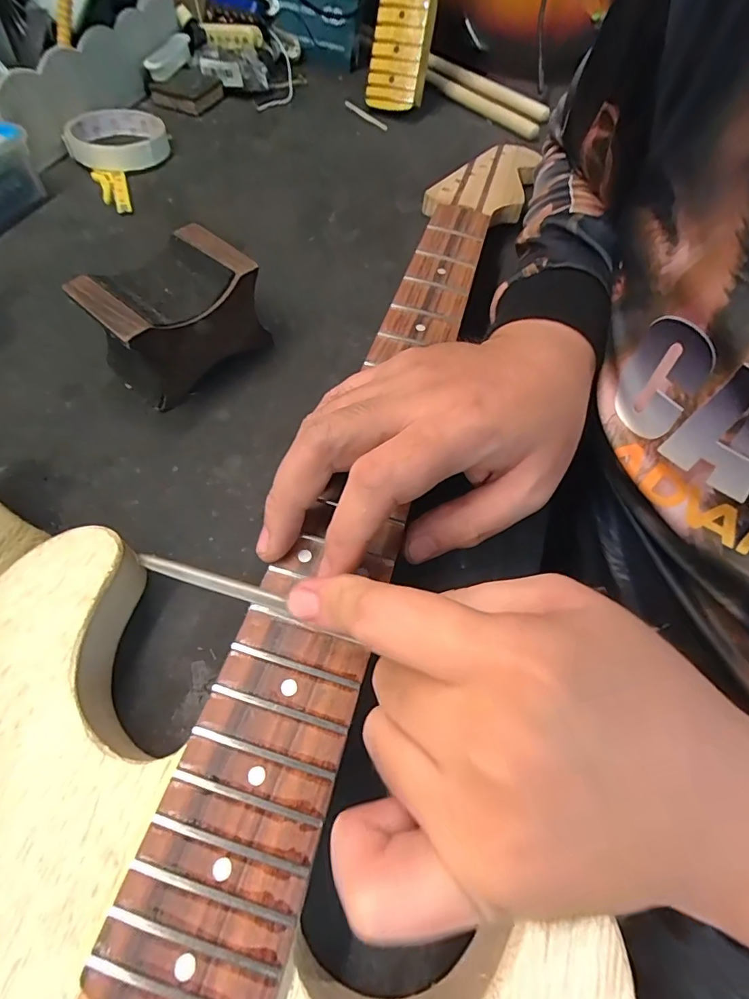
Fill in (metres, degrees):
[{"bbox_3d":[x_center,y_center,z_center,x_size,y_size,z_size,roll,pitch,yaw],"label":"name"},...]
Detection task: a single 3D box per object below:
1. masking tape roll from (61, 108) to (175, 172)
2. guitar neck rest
[{"bbox_3d":[-0.234,-0.330,0.425,0.086,0.021,0.086,-20,63,-15],"label":"masking tape roll"},{"bbox_3d":[-0.122,-0.114,0.293,0.095,0.060,0.069,-37,69,-22],"label":"guitar neck rest"}]

